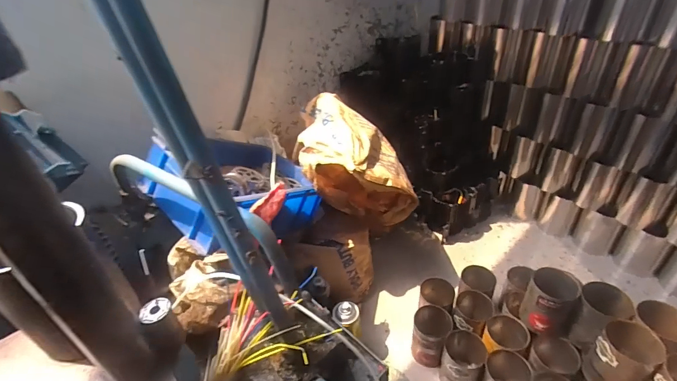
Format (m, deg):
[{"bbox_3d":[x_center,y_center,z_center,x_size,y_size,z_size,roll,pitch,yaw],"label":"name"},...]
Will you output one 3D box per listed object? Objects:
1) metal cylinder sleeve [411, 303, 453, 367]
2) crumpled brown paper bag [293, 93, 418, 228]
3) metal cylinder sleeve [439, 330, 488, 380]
[{"bbox_3d":[0.232,0.374,0.898,0.090,0.122,0.095,10,38,20],"label":"metal cylinder sleeve"},{"bbox_3d":[0.050,-0.078,1.032,0.300,0.302,0.352,-5,35,-1],"label":"crumpled brown paper bag"},{"bbox_3d":[0.294,0.410,0.844,0.092,0.117,0.103,15,40,25],"label":"metal cylinder sleeve"}]

